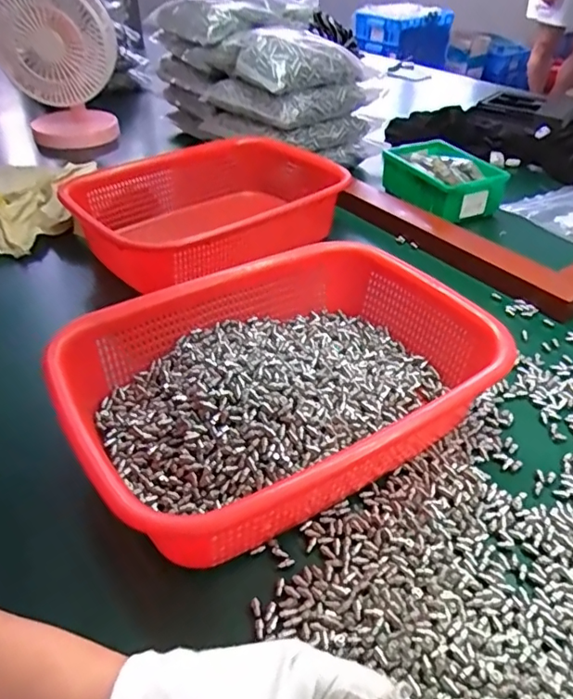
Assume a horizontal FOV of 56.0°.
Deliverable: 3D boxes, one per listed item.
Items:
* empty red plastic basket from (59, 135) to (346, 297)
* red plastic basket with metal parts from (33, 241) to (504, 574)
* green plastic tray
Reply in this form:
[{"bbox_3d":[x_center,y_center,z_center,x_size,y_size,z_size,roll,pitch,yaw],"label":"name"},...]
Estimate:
[{"bbox_3d":[-0.097,-0.149,0.614,0.236,0.087,0.219,-30,47,-32],"label":"empty red plastic basket"},{"bbox_3d":[-0.002,0.023,0.385,0.275,0.072,0.209,-21,43,-23],"label":"red plastic basket with metal parts"},{"bbox_3d":[0.205,-0.225,0.711,0.109,0.053,0.153,-12,40,-14],"label":"green plastic tray"}]

